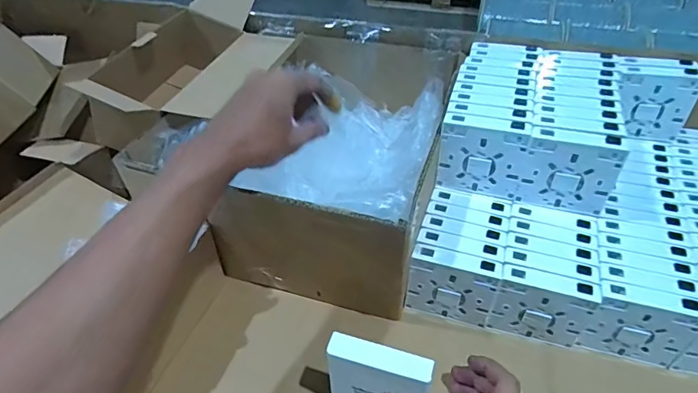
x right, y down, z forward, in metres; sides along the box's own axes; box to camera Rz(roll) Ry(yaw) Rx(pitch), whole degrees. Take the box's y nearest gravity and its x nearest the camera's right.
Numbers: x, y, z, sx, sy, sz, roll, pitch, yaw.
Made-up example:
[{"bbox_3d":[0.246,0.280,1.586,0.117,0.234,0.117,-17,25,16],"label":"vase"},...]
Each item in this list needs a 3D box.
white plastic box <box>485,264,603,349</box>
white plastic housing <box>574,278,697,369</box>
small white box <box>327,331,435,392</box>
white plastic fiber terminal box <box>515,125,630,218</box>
[{"bbox_3d":[0.186,0.110,0.440,0.085,0.085,0.019,11,41,17],"label":"white plastic box"},{"bbox_3d":[0.271,0.122,0.426,0.084,0.086,0.020,7,39,12],"label":"white plastic housing"},{"bbox_3d":[0.026,0.160,0.385,0.083,0.082,0.024,12,41,18],"label":"small white box"},{"bbox_3d":[0.222,-0.023,0.458,0.086,0.090,0.018,11,41,17],"label":"white plastic fiber terminal box"}]

